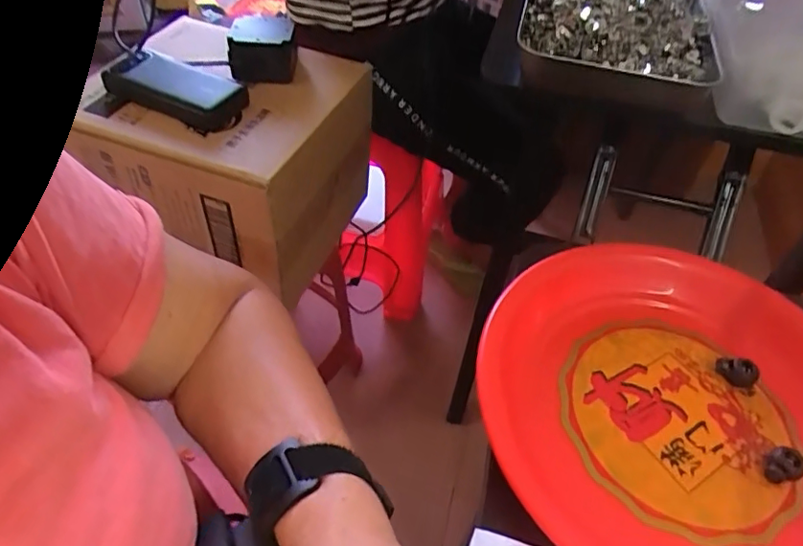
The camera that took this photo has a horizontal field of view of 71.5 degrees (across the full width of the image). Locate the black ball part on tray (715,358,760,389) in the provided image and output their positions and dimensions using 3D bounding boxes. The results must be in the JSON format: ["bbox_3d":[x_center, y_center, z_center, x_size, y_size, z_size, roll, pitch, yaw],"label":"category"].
[{"bbox_3d":[0.203,0.061,0.338,0.022,0.014,0.012,23,50,15],"label":"black ball part on tray"}]

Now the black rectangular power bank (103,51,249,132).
[{"bbox_3d":[-0.248,-0.200,0.614,0.149,0.018,0.074,21,61,7],"label":"black rectangular power bank"}]

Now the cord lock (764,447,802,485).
[{"bbox_3d":[0.206,0.104,0.300,0.019,0.013,0.017,-26,55,-25],"label":"cord lock"}]

